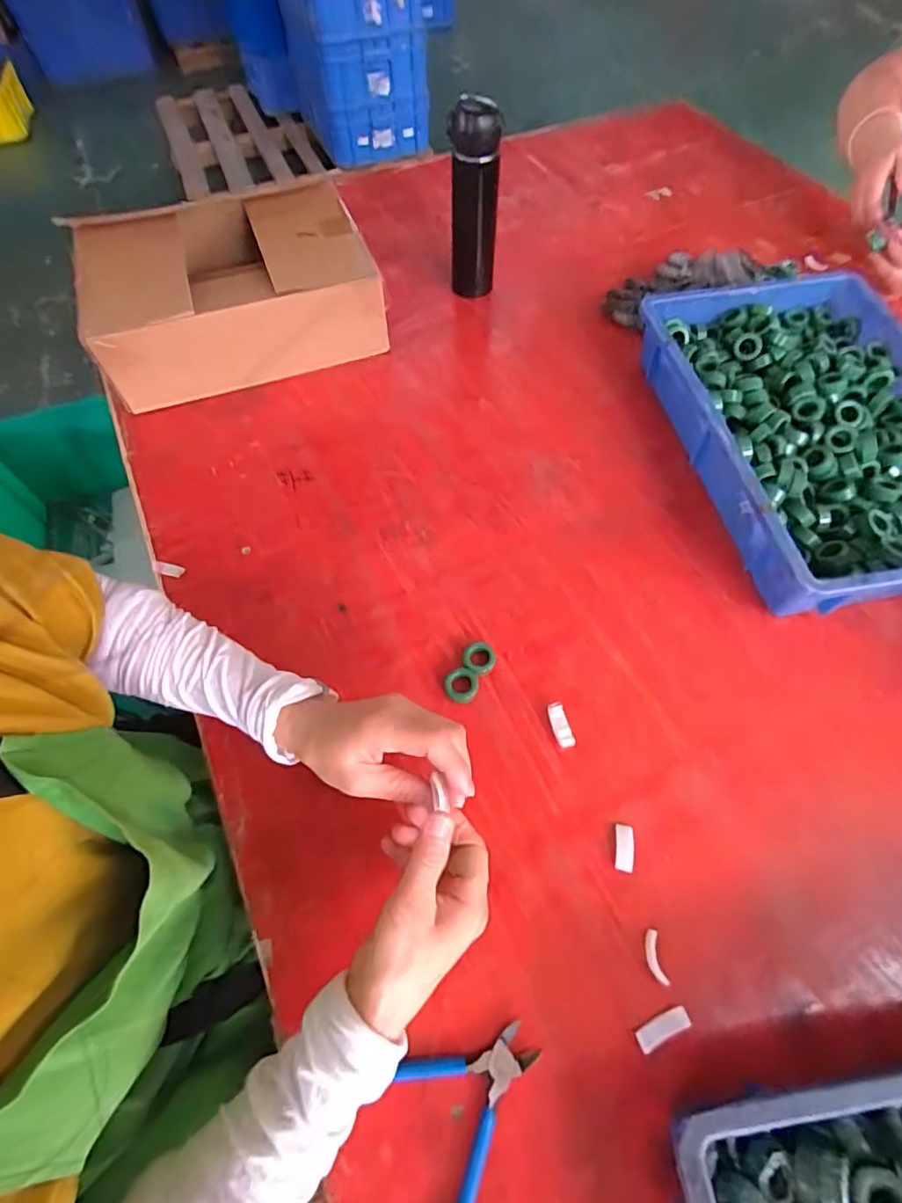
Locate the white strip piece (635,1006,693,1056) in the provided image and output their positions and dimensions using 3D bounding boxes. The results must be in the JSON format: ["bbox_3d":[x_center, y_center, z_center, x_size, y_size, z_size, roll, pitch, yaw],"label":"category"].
[{"bbox_3d":[0.150,0.302,0.387,0.039,0.005,0.014,-24,63,-12],"label":"white strip piece"}]

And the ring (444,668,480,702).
[{"bbox_3d":[0.010,0.078,0.507,0.032,0.009,0.031,0,61,1],"label":"ring"}]

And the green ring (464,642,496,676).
[{"bbox_3d":[0.027,0.054,0.522,0.030,0.011,0.033,0,61,1],"label":"green ring"}]

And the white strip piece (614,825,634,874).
[{"bbox_3d":[0.141,0.201,0.446,0.015,0.004,0.034,8,62,5],"label":"white strip piece"}]

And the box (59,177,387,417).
[{"bbox_3d":[-0.286,-0.413,0.722,0.340,0.127,0.258,-19,63,-9],"label":"box"}]

